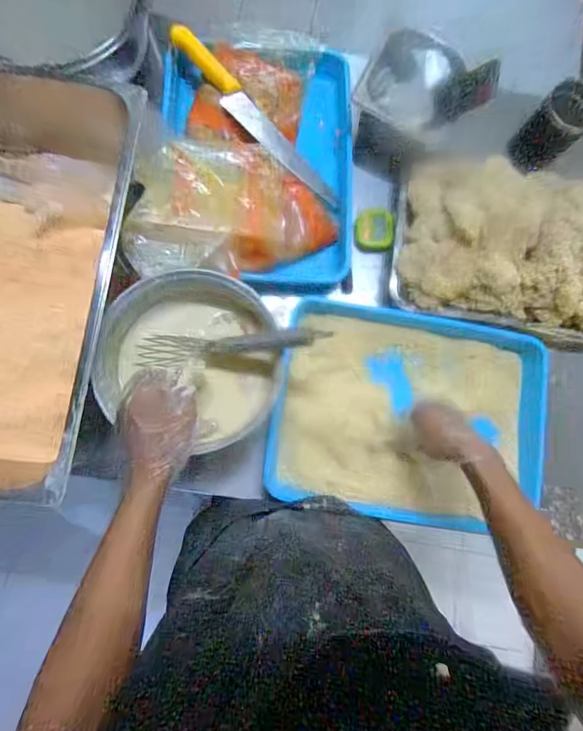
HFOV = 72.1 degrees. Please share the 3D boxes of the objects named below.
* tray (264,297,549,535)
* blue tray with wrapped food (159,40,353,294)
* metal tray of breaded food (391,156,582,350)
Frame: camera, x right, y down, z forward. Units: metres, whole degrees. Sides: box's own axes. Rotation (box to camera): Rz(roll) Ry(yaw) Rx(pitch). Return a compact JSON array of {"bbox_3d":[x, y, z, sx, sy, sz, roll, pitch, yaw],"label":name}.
[{"bbox_3d":[0.183,0.070,0.606,0.402,0.054,0.302,11,83,-5],"label":"tray"},{"bbox_3d":[-0.050,-0.330,0.624,0.292,0.077,0.408,1,83,-6],"label":"blue tray with wrapped food"},{"bbox_3d":[0.345,-0.191,0.619,0.335,0.083,0.247,11,82,-4],"label":"metal tray of breaded food"}]

